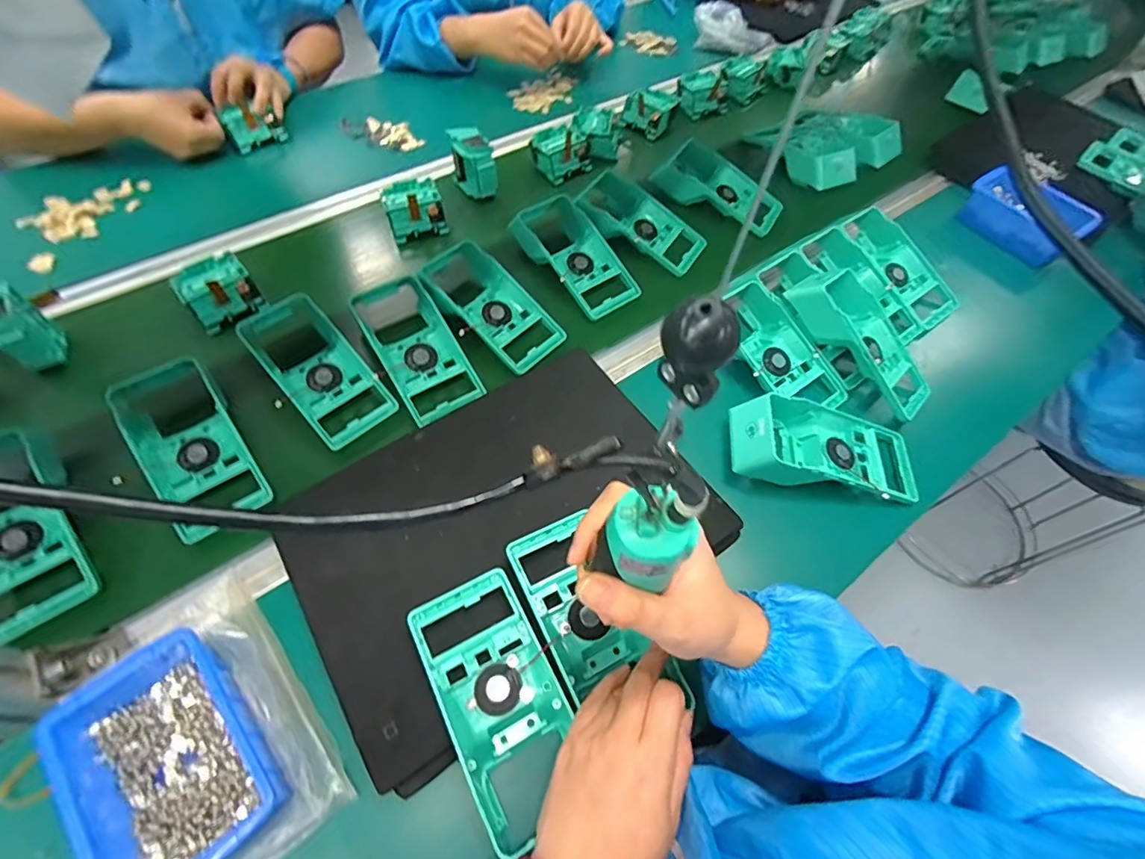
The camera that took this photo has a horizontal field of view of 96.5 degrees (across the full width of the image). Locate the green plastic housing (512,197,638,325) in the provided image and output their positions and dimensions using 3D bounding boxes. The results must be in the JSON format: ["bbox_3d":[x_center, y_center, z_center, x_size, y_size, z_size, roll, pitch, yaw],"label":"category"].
[{"bbox_3d":[-0.001,-0.226,0.647,0.098,0.047,0.180,-34,70,-20],"label":"green plastic housing"}]

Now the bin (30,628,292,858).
[{"bbox_3d":[-0.276,0.227,0.354,0.105,0.051,0.158,-40,72,-22],"label":"bin"}]

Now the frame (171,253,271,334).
[{"bbox_3d":[-0.417,-0.167,0.599,0.073,0.046,0.078,-36,71,-21],"label":"frame"}]

